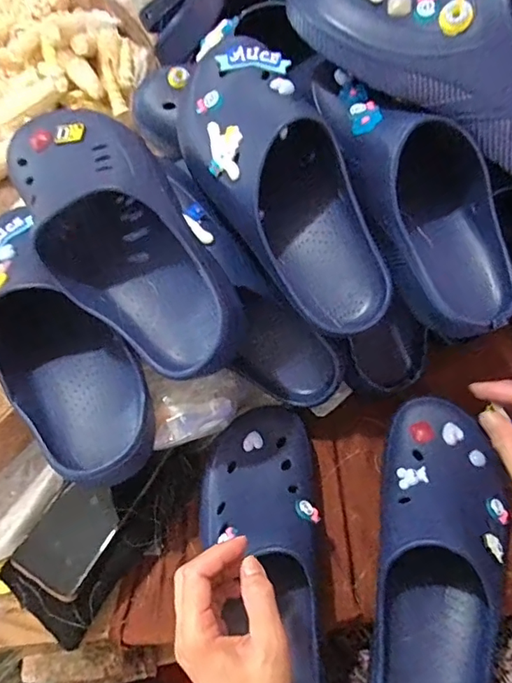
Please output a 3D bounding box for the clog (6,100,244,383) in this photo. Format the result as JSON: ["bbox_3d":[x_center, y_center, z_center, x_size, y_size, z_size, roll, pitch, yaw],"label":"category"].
[{"bbox_3d":[-0.111,-0.091,0.403,0.122,0.075,0.281,-35,78,-14],"label":"clog"}]

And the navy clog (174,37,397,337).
[{"bbox_3d":[0.025,-0.135,0.428,0.103,0.086,0.271,-30,86,-12],"label":"navy clog"}]

